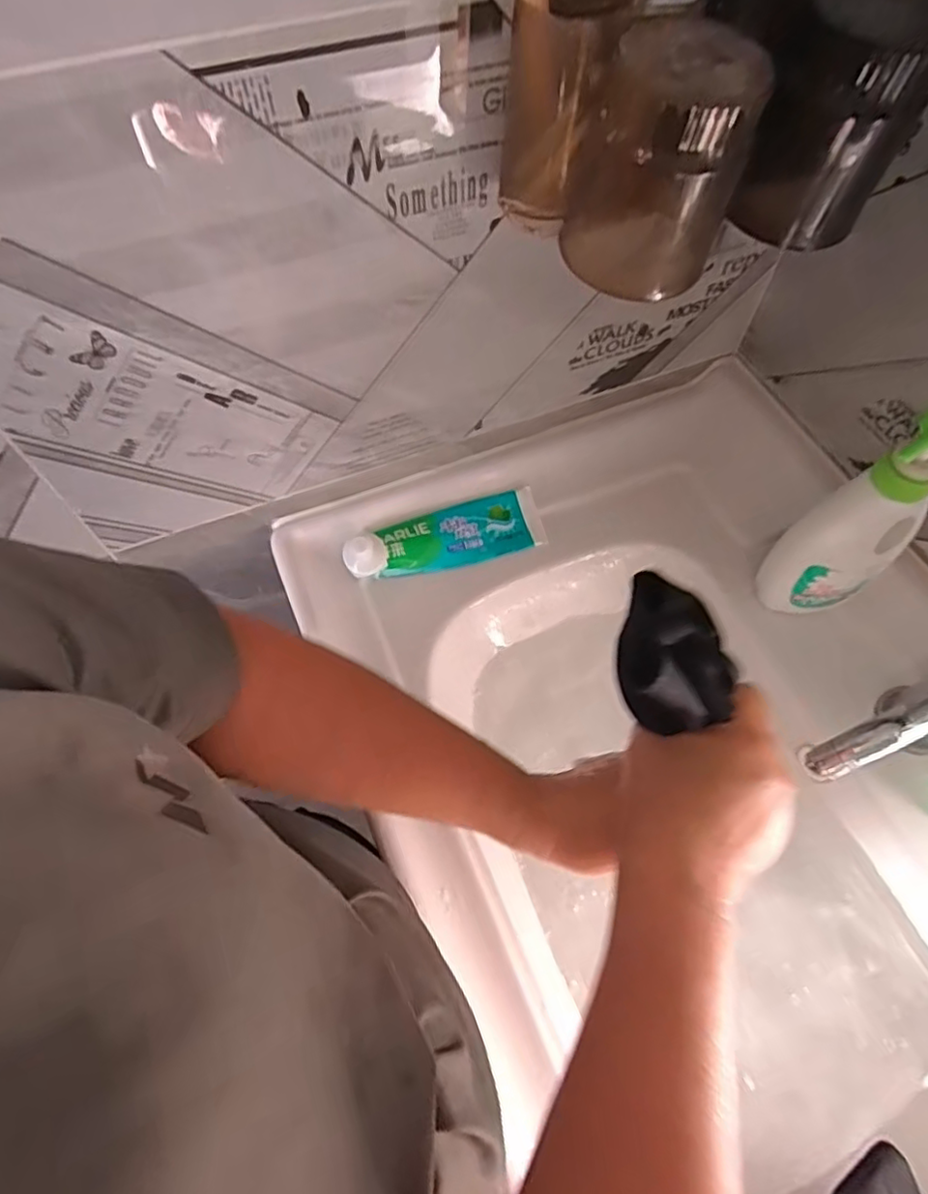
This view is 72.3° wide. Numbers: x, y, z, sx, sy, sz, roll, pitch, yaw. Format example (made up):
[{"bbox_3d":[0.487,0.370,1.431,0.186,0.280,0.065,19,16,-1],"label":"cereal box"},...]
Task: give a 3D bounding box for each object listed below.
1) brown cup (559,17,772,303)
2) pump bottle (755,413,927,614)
[{"bbox_3d":[0.092,-0.202,0.311,0.074,0.108,0.060,12,62,6],"label":"brown cup"},{"bbox_3d":[0.282,-0.051,0.452,0.082,0.207,0.041,-10,62,-6],"label":"pump bottle"}]

